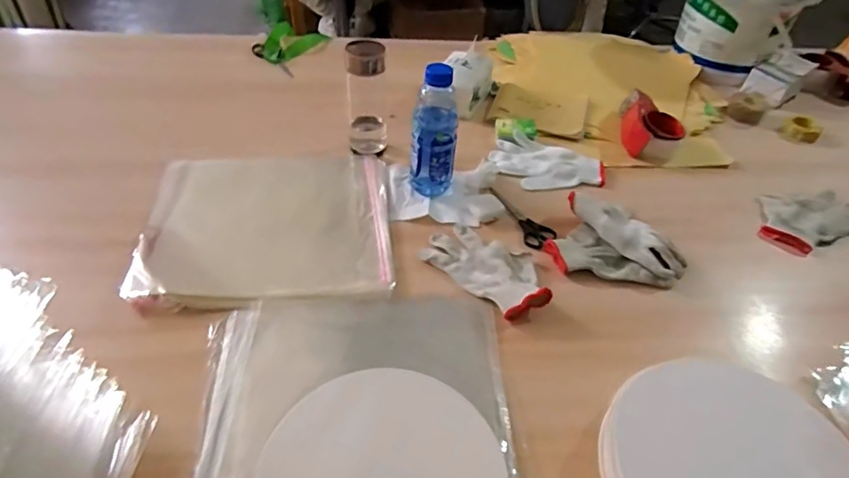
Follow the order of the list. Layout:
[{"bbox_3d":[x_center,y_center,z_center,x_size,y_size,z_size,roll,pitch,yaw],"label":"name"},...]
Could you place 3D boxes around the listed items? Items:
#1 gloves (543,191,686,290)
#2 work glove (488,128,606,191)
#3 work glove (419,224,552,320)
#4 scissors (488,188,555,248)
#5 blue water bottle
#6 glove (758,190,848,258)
[{"bbox_3d":[0.275,-0.005,0.756,0.183,0.034,0.147,5,44,1],"label":"gloves"},{"bbox_3d":[0.212,-0.125,0.895,0.190,0.029,0.125,24,47,19],"label":"work glove"},{"bbox_3d":[0.092,0.031,0.706,0.186,0.027,0.108,35,52,28],"label":"work glove"},{"bbox_3d":[0.155,-0.040,0.812,0.053,0.008,0.153,-13,47,-17],"label":"scissors"},{"bbox_3d":[0.013,-0.158,0.769,0.070,0.193,0.058,1,44,-3],"label":"blue water bottle"},{"bbox_3d":[0.628,-0.036,0.844,0.198,0.033,0.120,-16,48,-20],"label":"glove"}]

